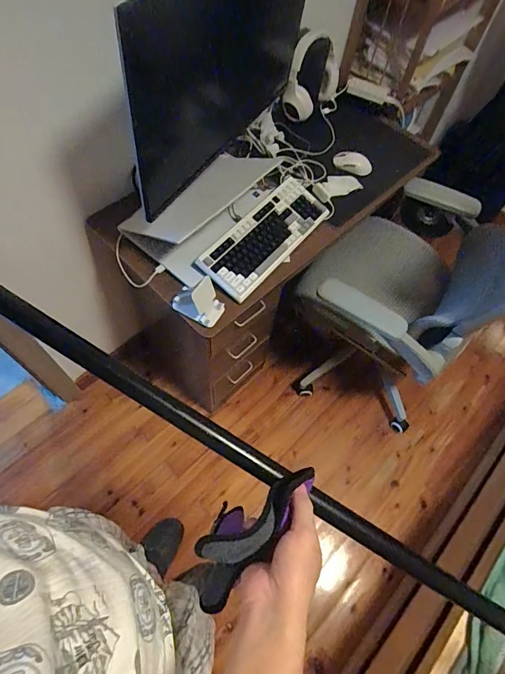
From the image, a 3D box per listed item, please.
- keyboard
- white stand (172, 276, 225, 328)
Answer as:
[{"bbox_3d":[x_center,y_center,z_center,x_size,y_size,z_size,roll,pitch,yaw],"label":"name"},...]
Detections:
[{"bbox_3d":[0.038,-0.252,0.957,0.140,0.052,0.374,36,64,15],"label":"keyboard"},{"bbox_3d":[-0.123,-0.085,0.864,0.112,0.081,0.071,30,63,12],"label":"white stand"}]

